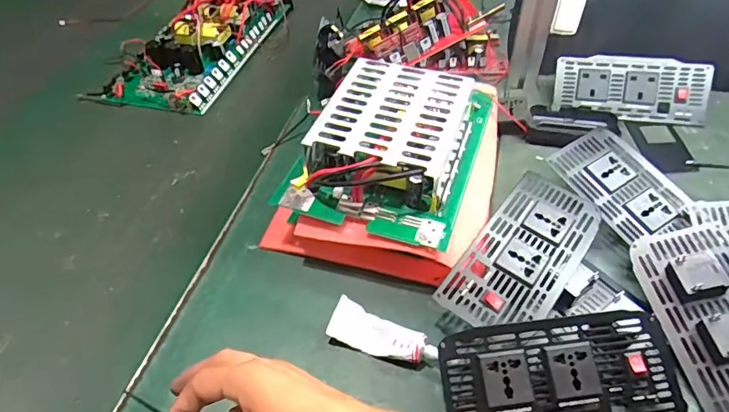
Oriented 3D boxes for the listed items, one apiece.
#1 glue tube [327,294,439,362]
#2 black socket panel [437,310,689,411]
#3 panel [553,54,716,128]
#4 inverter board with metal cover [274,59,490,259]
[{"bbox_3d":[0.017,0.121,0.437,0.099,0.026,0.035,17,51,17],"label":"glue tube"},{"bbox_3d":[0.161,0.144,0.397,0.187,0.029,0.092,-7,75,-3],"label":"black socket panel"},{"bbox_3d":[0.348,-0.154,0.621,0.181,0.020,0.084,6,93,13],"label":"panel"},{"bbox_3d":[0.032,-0.080,0.510,0.177,0.057,0.237,15,51,16],"label":"inverter board with metal cover"}]

